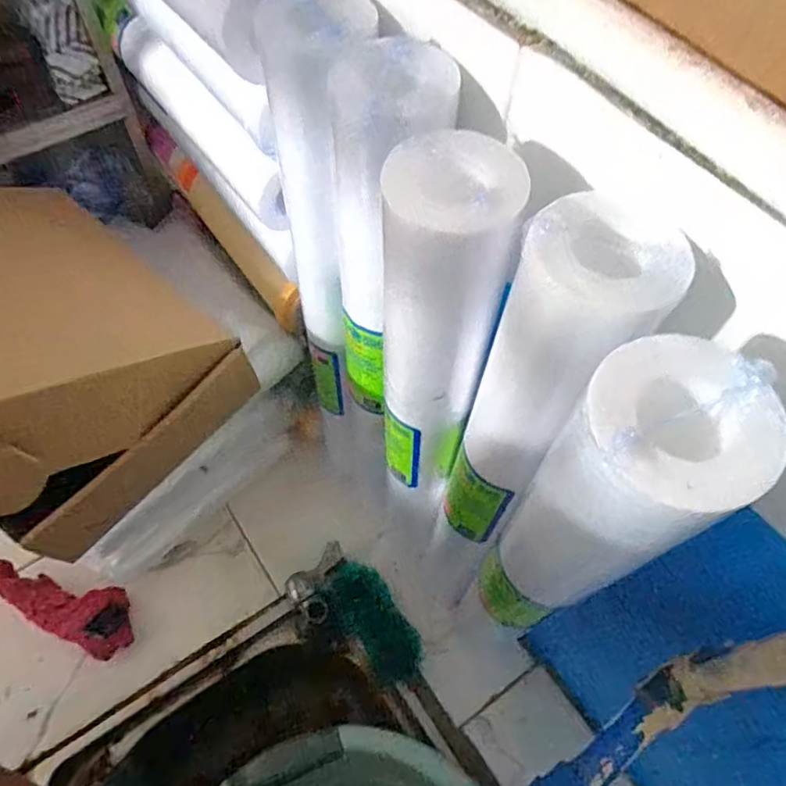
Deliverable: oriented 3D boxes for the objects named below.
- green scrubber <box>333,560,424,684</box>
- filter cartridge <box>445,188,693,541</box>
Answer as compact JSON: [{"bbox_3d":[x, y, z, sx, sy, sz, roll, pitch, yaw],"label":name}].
[{"bbox_3d":[-0.019,0.241,0.620,0.055,0.021,0.128,-30,80,-17],"label":"green scrubber"},{"bbox_3d":[0.072,0.014,0.326,0.061,0.264,0.055,35,65,17],"label":"filter cartridge"}]

